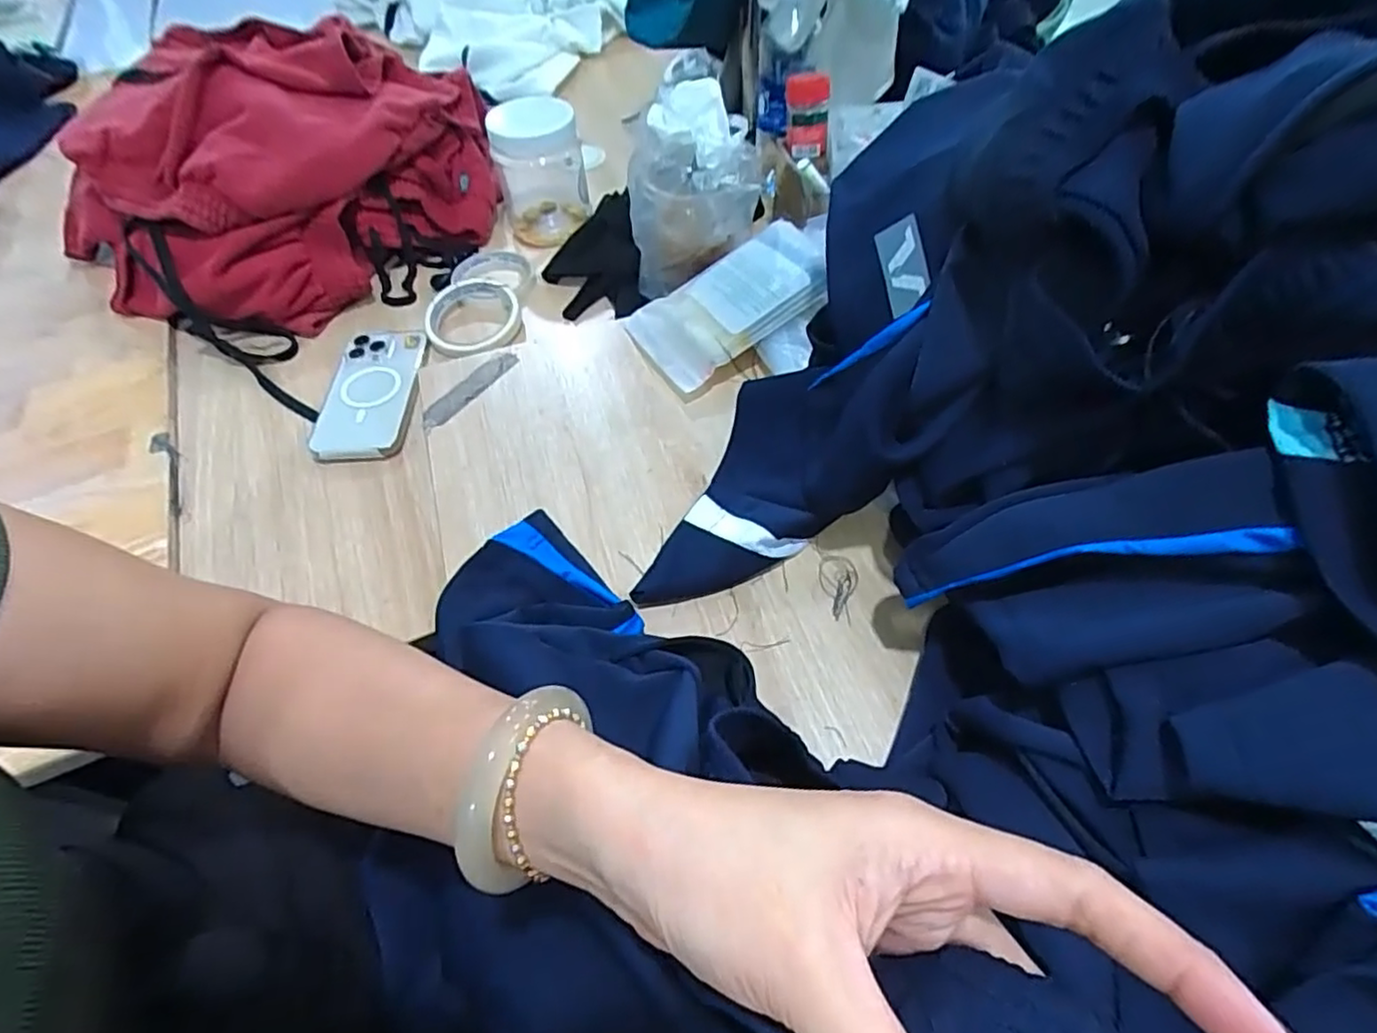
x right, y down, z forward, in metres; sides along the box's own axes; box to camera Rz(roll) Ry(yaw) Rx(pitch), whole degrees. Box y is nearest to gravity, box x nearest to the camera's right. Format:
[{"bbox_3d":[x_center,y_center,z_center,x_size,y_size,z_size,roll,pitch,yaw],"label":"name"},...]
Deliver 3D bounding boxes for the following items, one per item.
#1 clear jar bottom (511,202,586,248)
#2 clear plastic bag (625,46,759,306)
[{"bbox_3d":[-0.167,-0.345,0.777,0.072,0.013,0.076,-1,55,2],"label":"clear jar bottom"},{"bbox_3d":[0.005,-0.280,0.573,0.115,0.172,0.072,-1,55,1],"label":"clear plastic bag"}]

